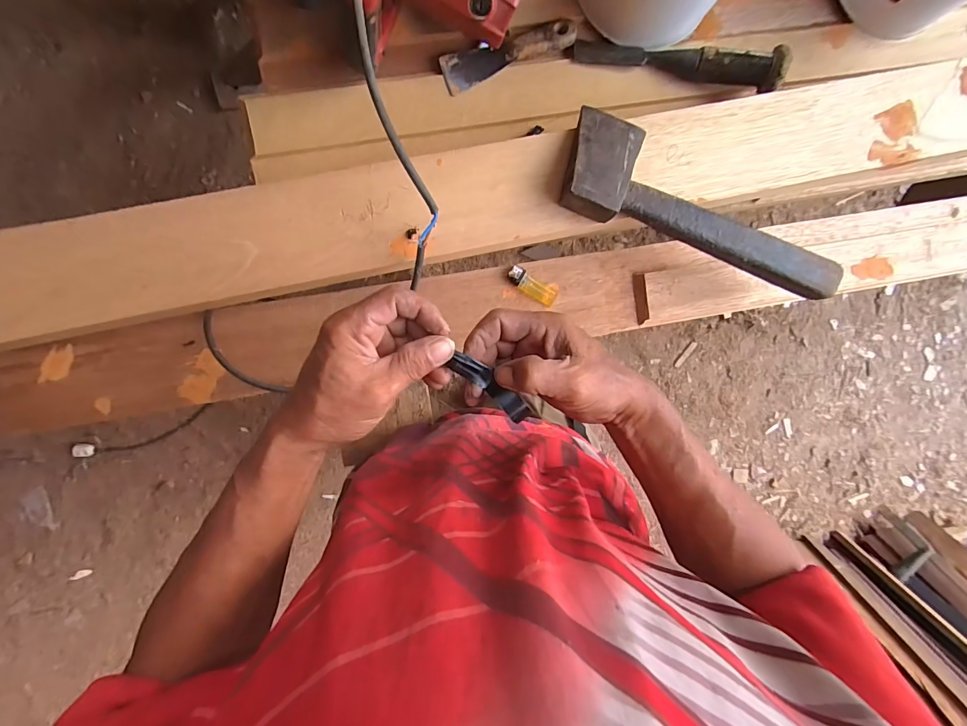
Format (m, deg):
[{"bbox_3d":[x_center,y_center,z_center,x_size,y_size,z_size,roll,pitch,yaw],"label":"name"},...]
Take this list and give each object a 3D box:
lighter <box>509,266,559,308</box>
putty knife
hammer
[{"bbox_3d":[0.060,-0.093,0.504,0.066,0.012,0.022,35,90,-9],"label":"lighter"},{"bbox_3d":[0.030,-0.363,0.479,0.161,0.015,0.041,-24,96,-5],"label":"putty knife"},{"bbox_3d":[0.246,-0.171,0.450,0.327,0.042,0.115,18,93,-9],"label":"hammer"}]

